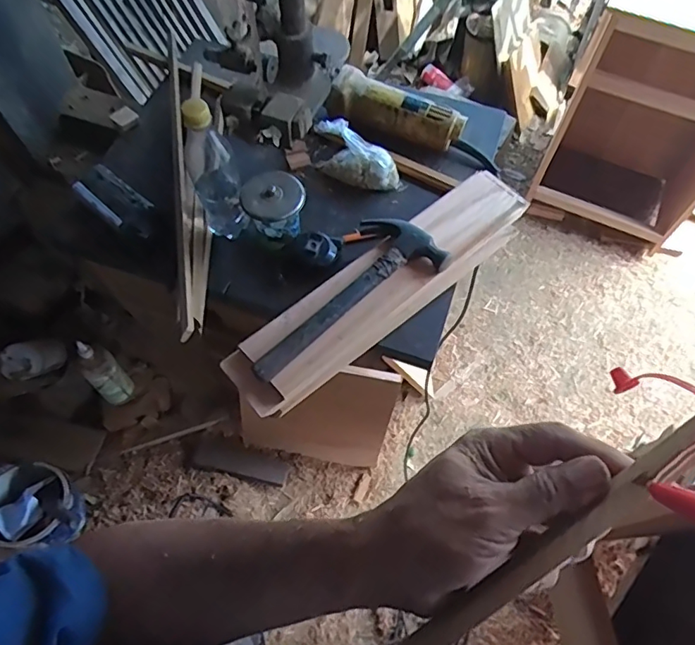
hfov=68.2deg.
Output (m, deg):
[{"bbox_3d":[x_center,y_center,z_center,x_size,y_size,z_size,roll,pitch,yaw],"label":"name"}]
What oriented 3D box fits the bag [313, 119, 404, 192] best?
[{"bbox_3d":[0.021,-0.247,0.748,0.134,0.105,0.048,5,59,0],"label":"bag"}]

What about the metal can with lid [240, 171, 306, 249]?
[{"bbox_3d":[-0.094,-0.145,0.676,0.074,0.089,0.065,6,59,0],"label":"metal can with lid"}]

